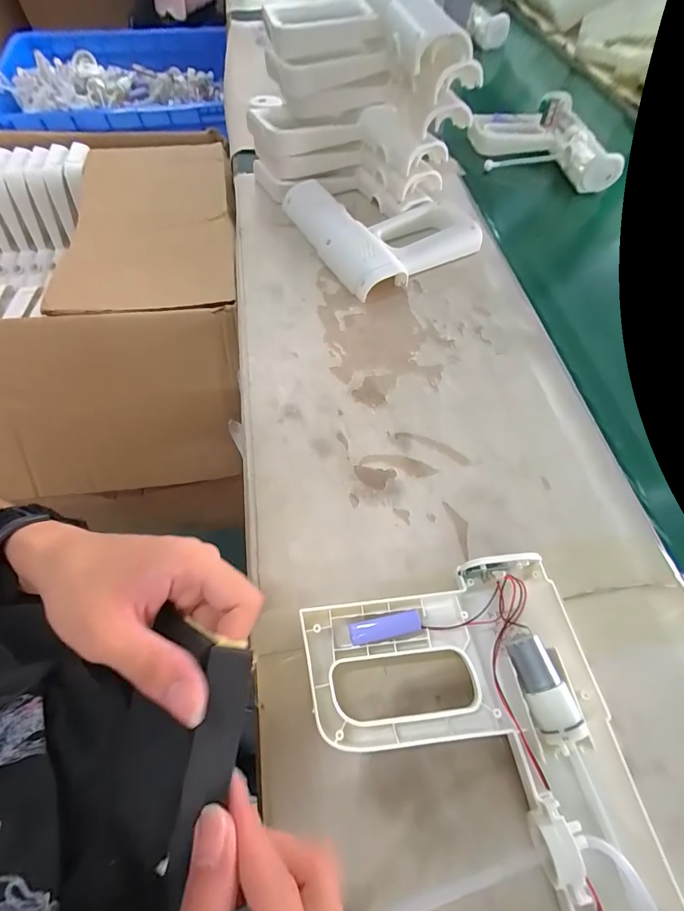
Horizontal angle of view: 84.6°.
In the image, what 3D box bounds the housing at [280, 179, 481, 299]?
[{"bbox_3d":[0.051,-0.301,0.486,0.183,0.030,0.200,-28,66,-14],"label":"housing"}]

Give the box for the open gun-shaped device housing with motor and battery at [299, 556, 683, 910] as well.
[{"bbox_3d":[0.084,0.183,0.233,0.190,0.045,0.208,-13,64,-7],"label":"open gun-shaped device housing with motor and battery"}]

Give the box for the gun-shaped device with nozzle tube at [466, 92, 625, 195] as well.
[{"bbox_3d":[0.314,-0.492,0.598,0.181,0.048,0.221,-8,63,-4],"label":"gun-shaped device with nozzle tube"}]

